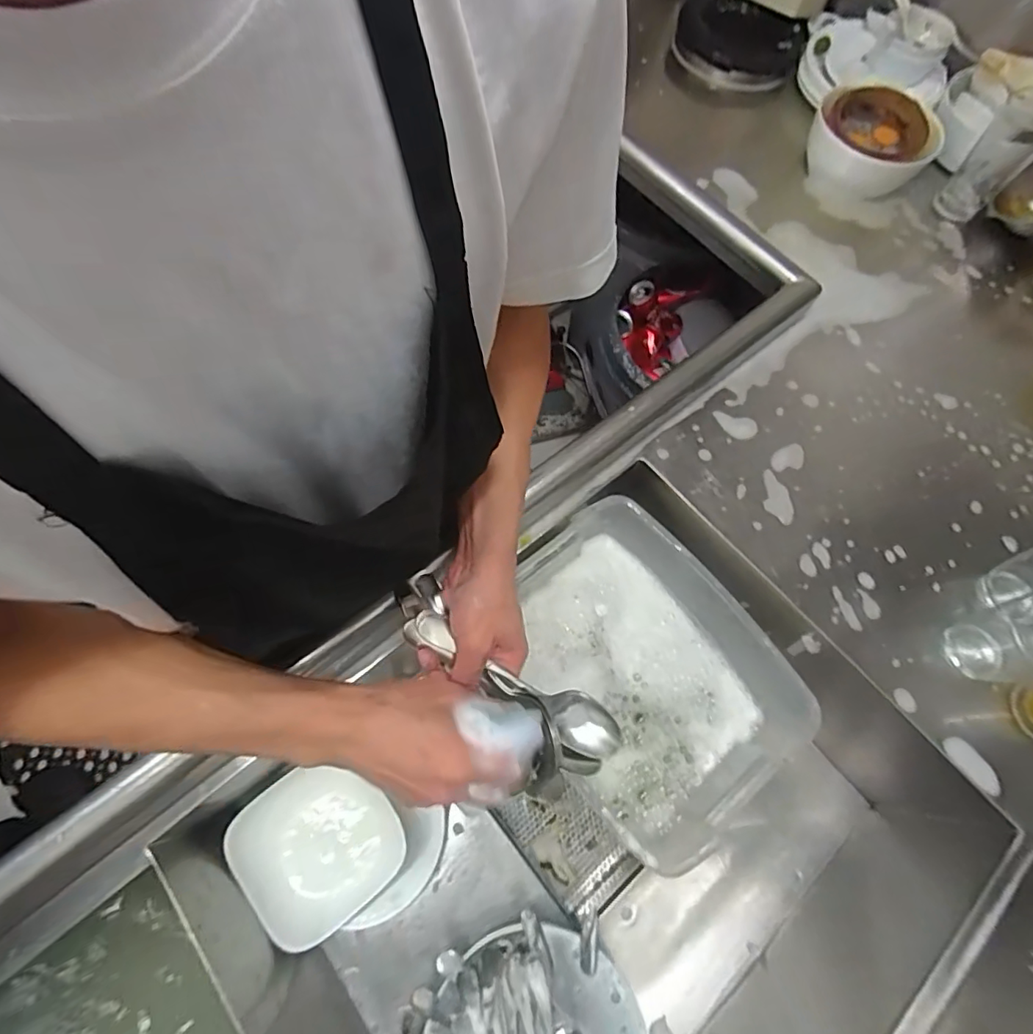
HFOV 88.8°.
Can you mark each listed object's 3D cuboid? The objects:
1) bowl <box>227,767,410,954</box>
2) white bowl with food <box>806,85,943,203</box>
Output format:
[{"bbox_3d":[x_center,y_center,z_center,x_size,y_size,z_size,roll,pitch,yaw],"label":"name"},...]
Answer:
[{"bbox_3d":[-0.202,0.336,0.545,0.140,0.050,0.145,-35,75,-17],"label":"bowl"},{"bbox_3d":[0.516,-0.574,0.797,0.162,0.067,0.166,2,68,-4],"label":"white bowl with food"}]

